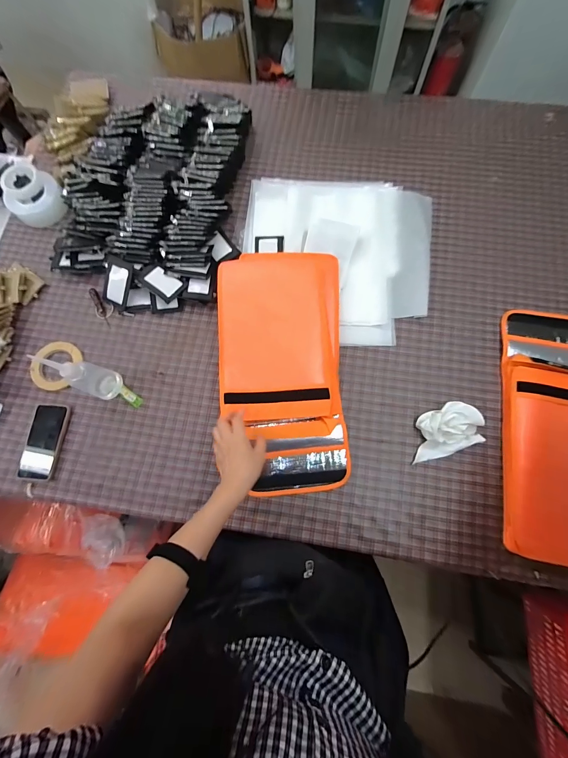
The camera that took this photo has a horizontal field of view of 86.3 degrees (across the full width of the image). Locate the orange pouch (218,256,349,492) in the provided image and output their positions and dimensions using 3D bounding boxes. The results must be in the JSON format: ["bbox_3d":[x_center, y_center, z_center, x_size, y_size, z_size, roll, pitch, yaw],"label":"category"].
[{"bbox_3d":[-0.002,-0.031,0.658,0.284,0.041,0.528,-8,80,0],"label":"orange pouch"}]

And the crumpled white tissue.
[{"bbox_3d":[0.323,0.107,0.613,0.140,0.055,0.095,-22,77,-4],"label":"crumpled white tissue"}]

